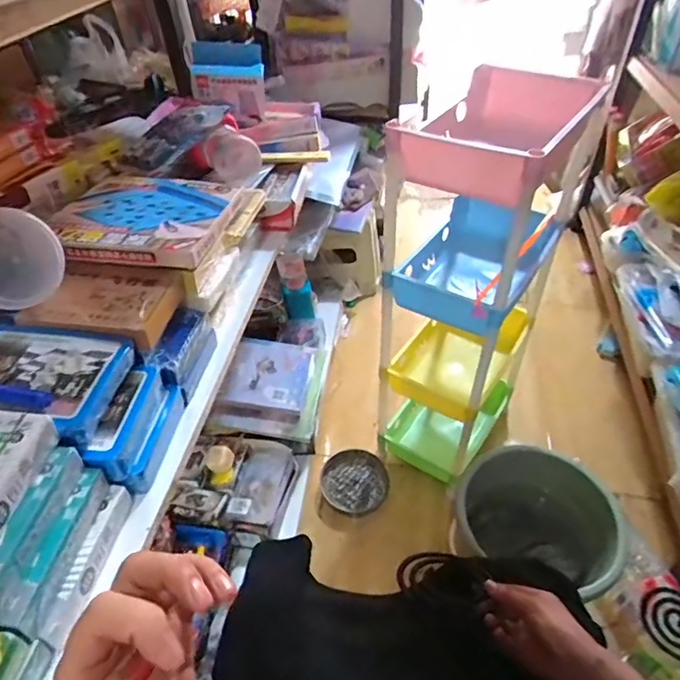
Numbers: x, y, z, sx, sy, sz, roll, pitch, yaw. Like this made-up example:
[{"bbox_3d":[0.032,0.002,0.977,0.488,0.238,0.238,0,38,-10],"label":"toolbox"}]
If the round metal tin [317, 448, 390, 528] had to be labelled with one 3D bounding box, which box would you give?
[{"bbox_3d":[0.019,0.313,1.065,0.162,0.040,0.146,-21,47,-17],"label":"round metal tin"}]

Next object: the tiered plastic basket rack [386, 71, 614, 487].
[{"bbox_3d":[0.223,-0.033,0.884,0.199,0.764,0.273,26,51,27],"label":"tiered plastic basket rack"}]

